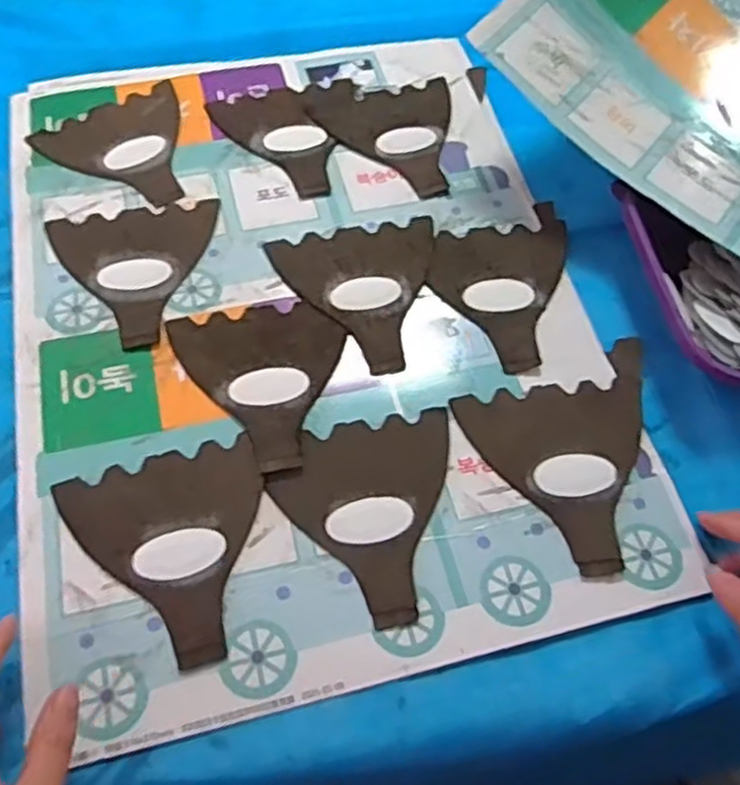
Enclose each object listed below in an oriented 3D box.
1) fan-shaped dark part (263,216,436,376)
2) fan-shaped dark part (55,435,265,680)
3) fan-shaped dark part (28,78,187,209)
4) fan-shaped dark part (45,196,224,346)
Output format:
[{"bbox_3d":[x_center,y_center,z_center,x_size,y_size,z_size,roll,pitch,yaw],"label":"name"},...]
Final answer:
[{"bbox_3d":[0.002,-0.072,0.522,0.117,0.008,0.127,-15,62,-10],"label":"fan-shaped dark part"},{"bbox_3d":[-0.112,0.092,0.422,0.113,0.005,0.126,-16,61,-11],"label":"fan-shaped dark part"},{"bbox_3d":[-0.193,-0.194,0.589,0.119,0.006,0.124,-28,64,-17],"label":"fan-shaped dark part"},{"bbox_3d":[-0.167,-0.088,0.526,0.118,0.006,0.123,-11,61,-8],"label":"fan-shaped dark part"}]

